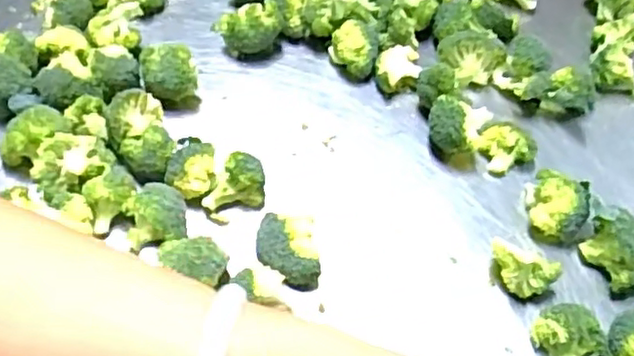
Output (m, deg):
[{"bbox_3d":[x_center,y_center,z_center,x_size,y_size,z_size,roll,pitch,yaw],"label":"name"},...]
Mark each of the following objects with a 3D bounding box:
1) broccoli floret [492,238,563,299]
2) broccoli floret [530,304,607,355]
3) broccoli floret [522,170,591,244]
[{"bbox_3d":[0.174,0.080,0.586,0.058,0.032,0.031,33,58,18],"label":"broccoli floret"},{"bbox_3d":[0.205,0.129,0.553,0.044,0.046,0.054,-18,58,-16],"label":"broccoli floret"},{"bbox_3d":[0.216,0.025,0.618,0.060,0.052,0.048,34,59,19],"label":"broccoli floret"}]

